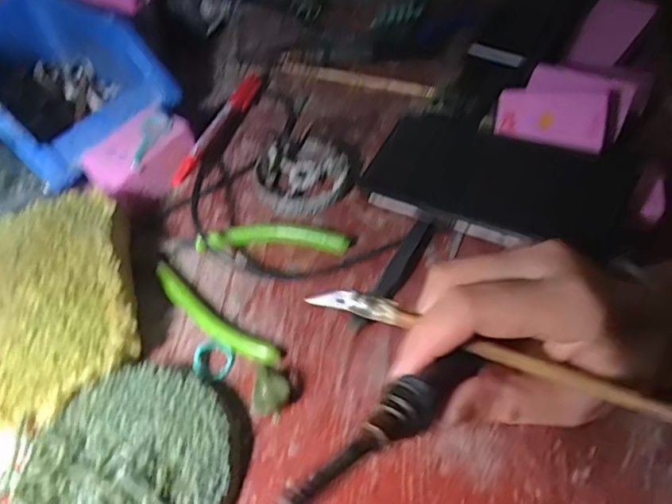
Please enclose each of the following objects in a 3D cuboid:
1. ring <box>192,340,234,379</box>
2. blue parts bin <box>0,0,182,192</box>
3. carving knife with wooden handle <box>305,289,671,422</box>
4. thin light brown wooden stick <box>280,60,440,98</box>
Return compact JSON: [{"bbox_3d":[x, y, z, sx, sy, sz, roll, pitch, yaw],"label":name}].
[{"bbox_3d":[-0.072,0.063,0.336,0.022,0.009,0.022,-3,53,4],"label":"ring"},{"bbox_3d":[-0.218,-0.131,0.452,0.158,0.071,0.123,36,64,28],"label":"blue parts bin"},{"bbox_3d":[0.063,0.041,0.239,0.157,0.012,0.009,19,57,14],"label":"carving knife with wooden handle"},{"bbox_3d":[0.016,-0.147,0.483,0.133,0.005,0.013,17,57,18],"label":"thin light brown wooden stick"}]

